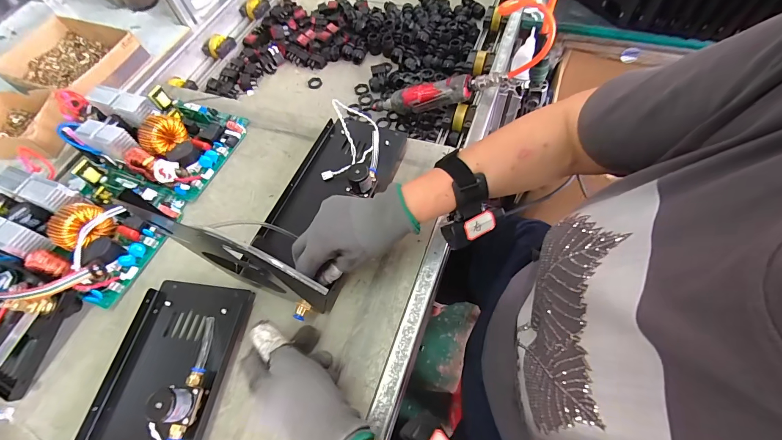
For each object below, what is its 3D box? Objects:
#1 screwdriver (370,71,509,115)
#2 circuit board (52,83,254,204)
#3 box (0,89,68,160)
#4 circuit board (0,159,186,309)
[{"bbox_3d":[0.069,-0.215,0.585,0.257,0.047,0.042,0,57,33],"label":"screwdriver"},{"bbox_3d":[-0.382,-0.146,0.533,0.252,0.074,0.166,16,63,13],"label":"circuit board"},{"bbox_3d":[-0.618,-0.163,0.574,0.154,0.057,0.126,8,62,8],"label":"box"},{"bbox_3d":[-0.426,-0.009,0.464,0.231,0.076,0.169,19,64,14],"label":"circuit board"}]

